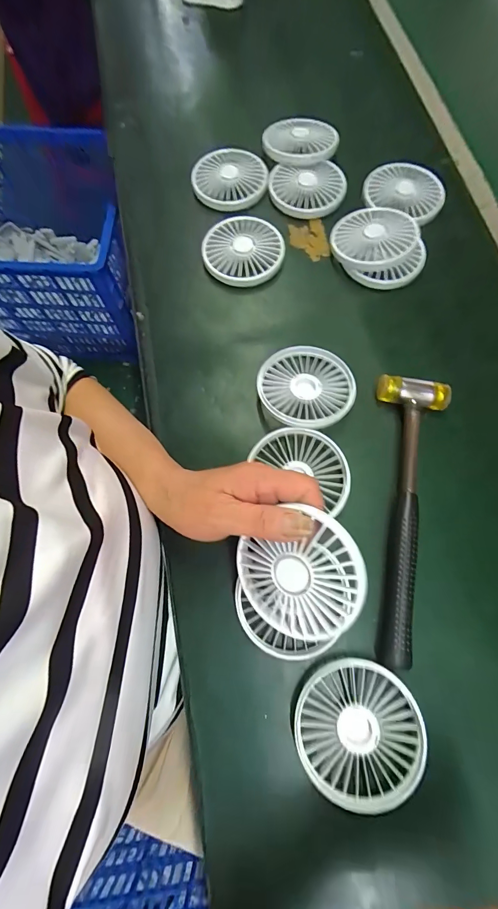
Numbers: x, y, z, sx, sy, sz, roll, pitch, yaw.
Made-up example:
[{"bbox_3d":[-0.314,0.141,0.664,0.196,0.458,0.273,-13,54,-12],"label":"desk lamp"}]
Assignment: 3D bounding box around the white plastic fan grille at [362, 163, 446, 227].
[{"bbox_3d":[0.178,-0.302,0.416,0.089,0.024,0.084,0,72,1],"label":"white plastic fan grille"}]

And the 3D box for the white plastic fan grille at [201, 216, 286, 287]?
[{"bbox_3d":[-0.009,-0.225,0.397,0.085,0.021,0.085,0,72,1],"label":"white plastic fan grille"}]

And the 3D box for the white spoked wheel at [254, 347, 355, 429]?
[{"bbox_3d":[0.054,-0.063,0.338,0.087,0.026,0.085,0,72,1],"label":"white spoked wheel"}]

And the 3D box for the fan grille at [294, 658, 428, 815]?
[{"bbox_3d":[0.080,0.199,0.262,0.086,0.017,0.088,0,72,1],"label":"fan grille"}]

